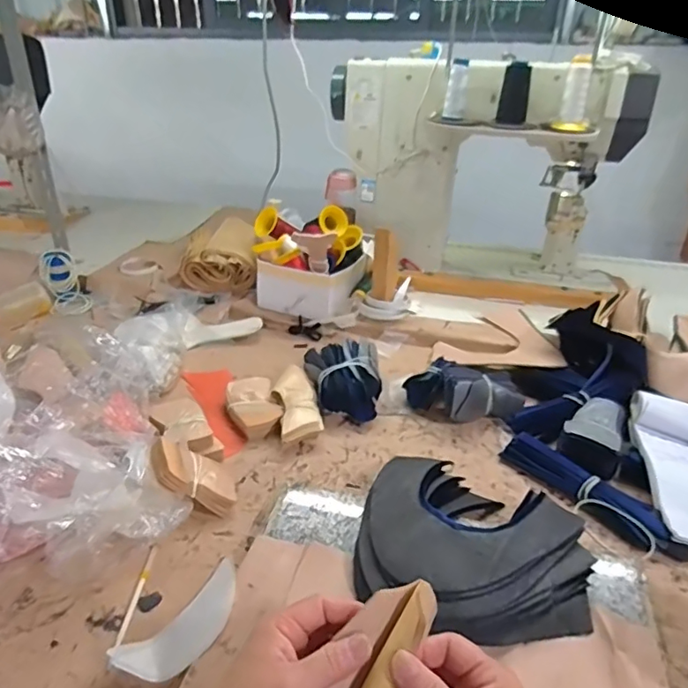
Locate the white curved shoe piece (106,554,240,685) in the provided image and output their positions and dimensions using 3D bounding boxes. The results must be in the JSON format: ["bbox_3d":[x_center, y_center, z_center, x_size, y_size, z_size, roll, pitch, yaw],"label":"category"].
[{"bbox_3d":[-0.140,0.258,0.491,0.065,0.013,0.129,6,28,37],"label":"white curved shoe piece"}]

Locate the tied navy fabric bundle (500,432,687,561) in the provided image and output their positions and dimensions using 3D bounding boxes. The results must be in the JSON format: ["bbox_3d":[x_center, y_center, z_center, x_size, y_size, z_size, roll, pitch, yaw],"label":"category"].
[{"bbox_3d":[0.297,0.179,0.638,0.044,0.029,0.220,-22,37,-33],"label":"tied navy fabric bundle"}]

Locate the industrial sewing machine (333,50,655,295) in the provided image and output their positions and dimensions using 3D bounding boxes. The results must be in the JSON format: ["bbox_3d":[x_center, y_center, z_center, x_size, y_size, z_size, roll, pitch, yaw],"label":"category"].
[{"bbox_3d":[0.274,-0.357,1.105,0.583,0.414,0.233,5,31,6],"label":"industrial sewing machine"}]

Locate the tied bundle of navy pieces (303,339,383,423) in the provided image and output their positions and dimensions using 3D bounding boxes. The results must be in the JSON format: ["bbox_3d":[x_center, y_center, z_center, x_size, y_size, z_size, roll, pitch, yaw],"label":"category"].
[{"bbox_3d":[-0.002,0.053,0.797,0.112,0.076,0.121,-1,30,-4],"label":"tied bundle of navy pieces"}]

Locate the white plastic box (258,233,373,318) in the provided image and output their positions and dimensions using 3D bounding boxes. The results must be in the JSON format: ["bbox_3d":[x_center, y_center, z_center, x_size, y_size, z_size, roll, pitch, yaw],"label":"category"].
[{"bbox_3d":[-0.054,-0.138,1.030,0.176,0.083,0.183,12,32,18],"label":"white plastic box"}]

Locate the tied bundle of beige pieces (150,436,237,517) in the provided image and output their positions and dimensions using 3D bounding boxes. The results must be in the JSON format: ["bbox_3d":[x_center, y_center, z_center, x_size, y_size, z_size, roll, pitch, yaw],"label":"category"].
[{"bbox_3d":[-0.174,0.151,0.614,0.025,0.113,0.060,-40,31,15],"label":"tied bundle of beige pieces"}]

